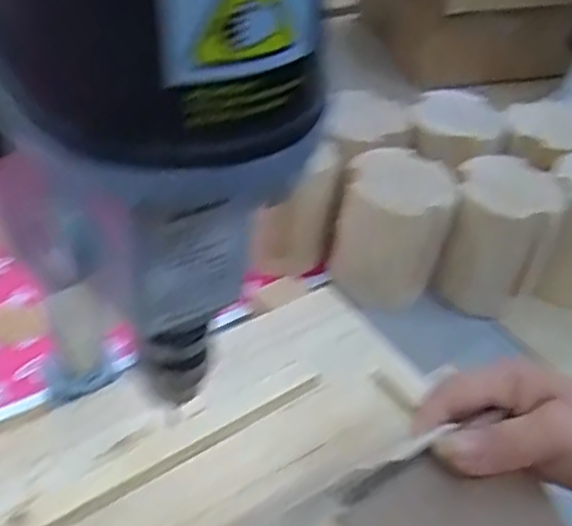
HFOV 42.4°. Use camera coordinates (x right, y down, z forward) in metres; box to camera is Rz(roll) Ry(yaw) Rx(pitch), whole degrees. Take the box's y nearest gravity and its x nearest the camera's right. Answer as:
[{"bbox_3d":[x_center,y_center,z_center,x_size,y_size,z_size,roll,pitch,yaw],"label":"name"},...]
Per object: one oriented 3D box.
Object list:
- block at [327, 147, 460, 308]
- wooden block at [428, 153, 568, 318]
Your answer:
[{"bbox_3d":[0.079,-0.022,0.559,0.079,0.105,0.075,12,42,6],"label":"block"},{"bbox_3d":[0.159,-0.018,0.561,0.076,0.097,0.074,23,44,17],"label":"wooden block"}]

